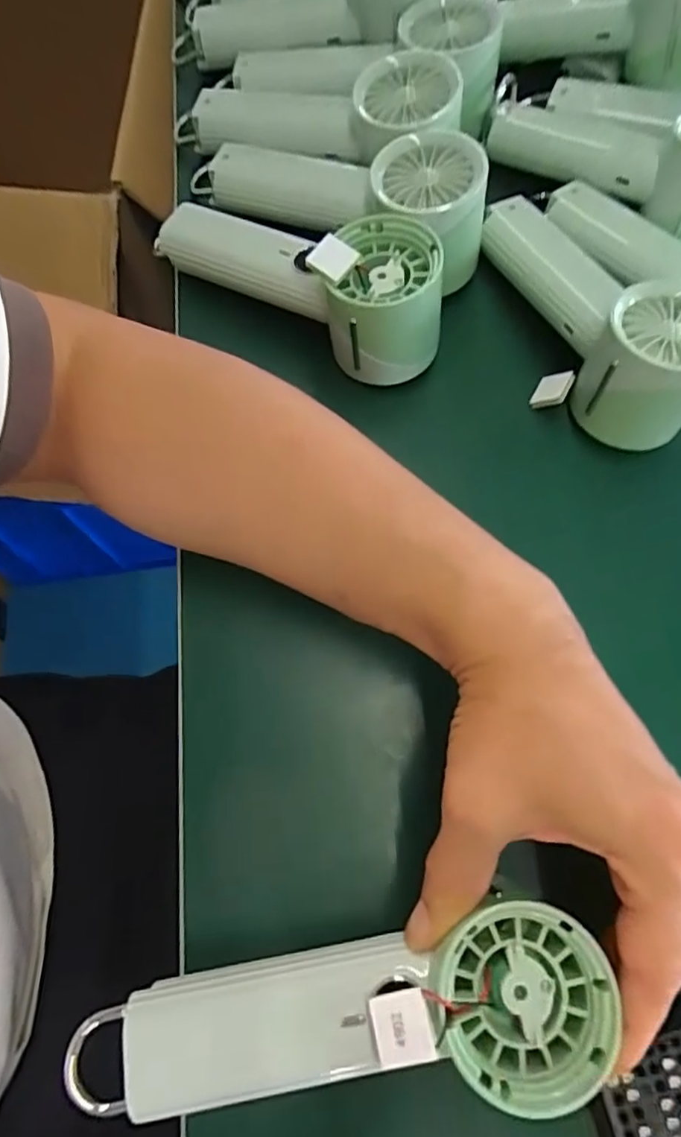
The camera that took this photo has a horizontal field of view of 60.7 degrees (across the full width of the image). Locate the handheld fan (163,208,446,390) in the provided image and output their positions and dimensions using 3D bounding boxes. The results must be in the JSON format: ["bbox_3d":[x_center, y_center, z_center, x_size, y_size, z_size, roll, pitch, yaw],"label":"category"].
[{"bbox_3d":[-0.023,-0.177,0.327,0.187,0.056,0.062,35,75,10],"label":"handheld fan"}]

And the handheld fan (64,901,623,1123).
[{"bbox_3d":[-0.001,0.163,0.210,0.189,0.029,0.056,-9,72,3],"label":"handheld fan"}]

